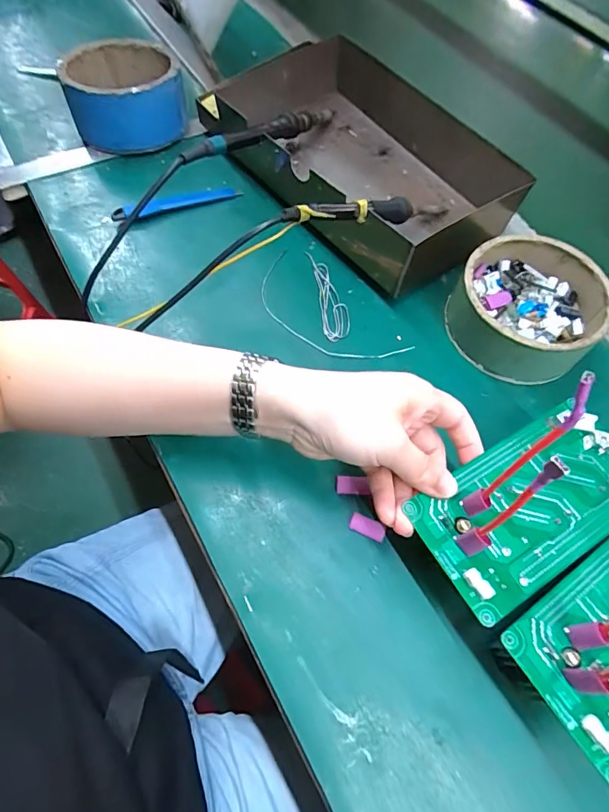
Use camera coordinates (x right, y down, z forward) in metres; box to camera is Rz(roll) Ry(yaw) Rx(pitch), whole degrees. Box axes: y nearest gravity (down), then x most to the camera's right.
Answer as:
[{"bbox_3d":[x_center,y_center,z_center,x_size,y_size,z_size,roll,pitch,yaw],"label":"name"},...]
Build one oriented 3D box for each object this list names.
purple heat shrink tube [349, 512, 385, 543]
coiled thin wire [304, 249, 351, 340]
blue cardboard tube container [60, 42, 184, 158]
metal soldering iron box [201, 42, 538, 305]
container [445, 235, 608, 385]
[{"bbox_3d":[0.045,0.085,0.317,0.025,0.004,0.013,22,63,8],"label":"purple heat shrink tube"},{"bbox_3d":[0.024,-0.102,0.416,0.028,0.009,0.101,-6,63,-6],"label":"coiled thin wire"},{"bbox_3d":[-0.199,-0.349,0.504,0.124,0.065,0.143,-15,64,-11],"label":"blue cardboard tube container"},{"bbox_3d":[0.064,-0.260,0.466,0.199,0.076,0.327,-34,69,-19],"label":"metal soldering iron box"},{"bbox_3d":[0.191,-0.085,0.390,0.118,0.052,0.119,1,62,-2],"label":"container"}]

